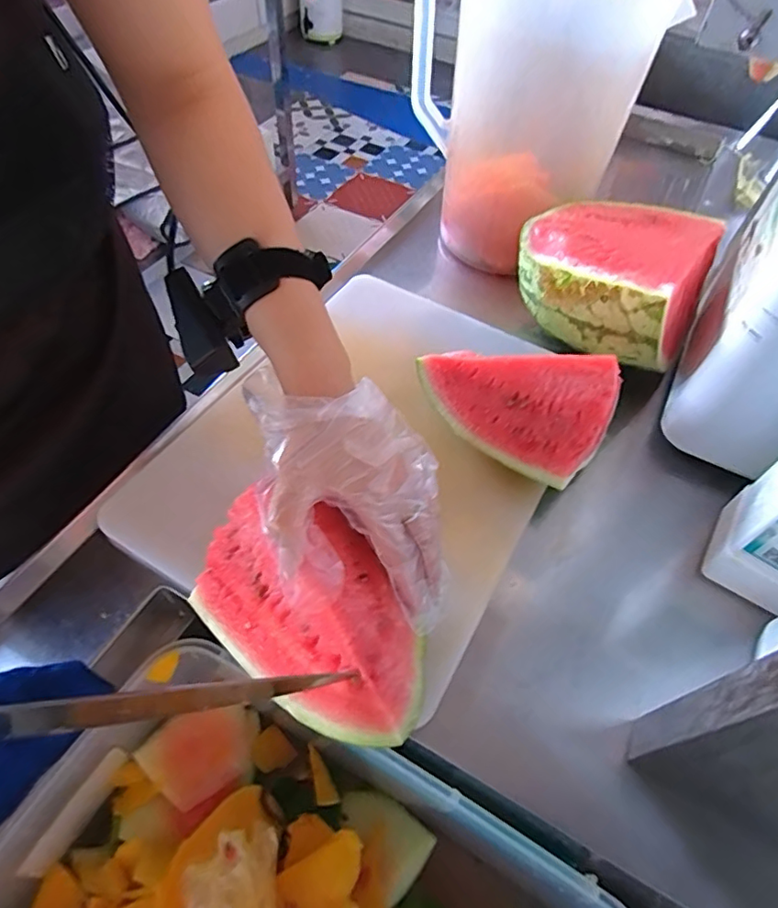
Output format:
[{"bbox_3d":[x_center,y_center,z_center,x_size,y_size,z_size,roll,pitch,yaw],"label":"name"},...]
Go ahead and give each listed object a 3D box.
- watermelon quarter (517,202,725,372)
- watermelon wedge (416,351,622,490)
[{"bbox_3d":[0.215,-0.182,0.514,0.172,0.081,0.180,37,60,21],"label":"watermelon quarter"},{"bbox_3d":[0.093,-0.048,0.433,0.158,0.086,0.065,31,58,17],"label":"watermelon wedge"}]

